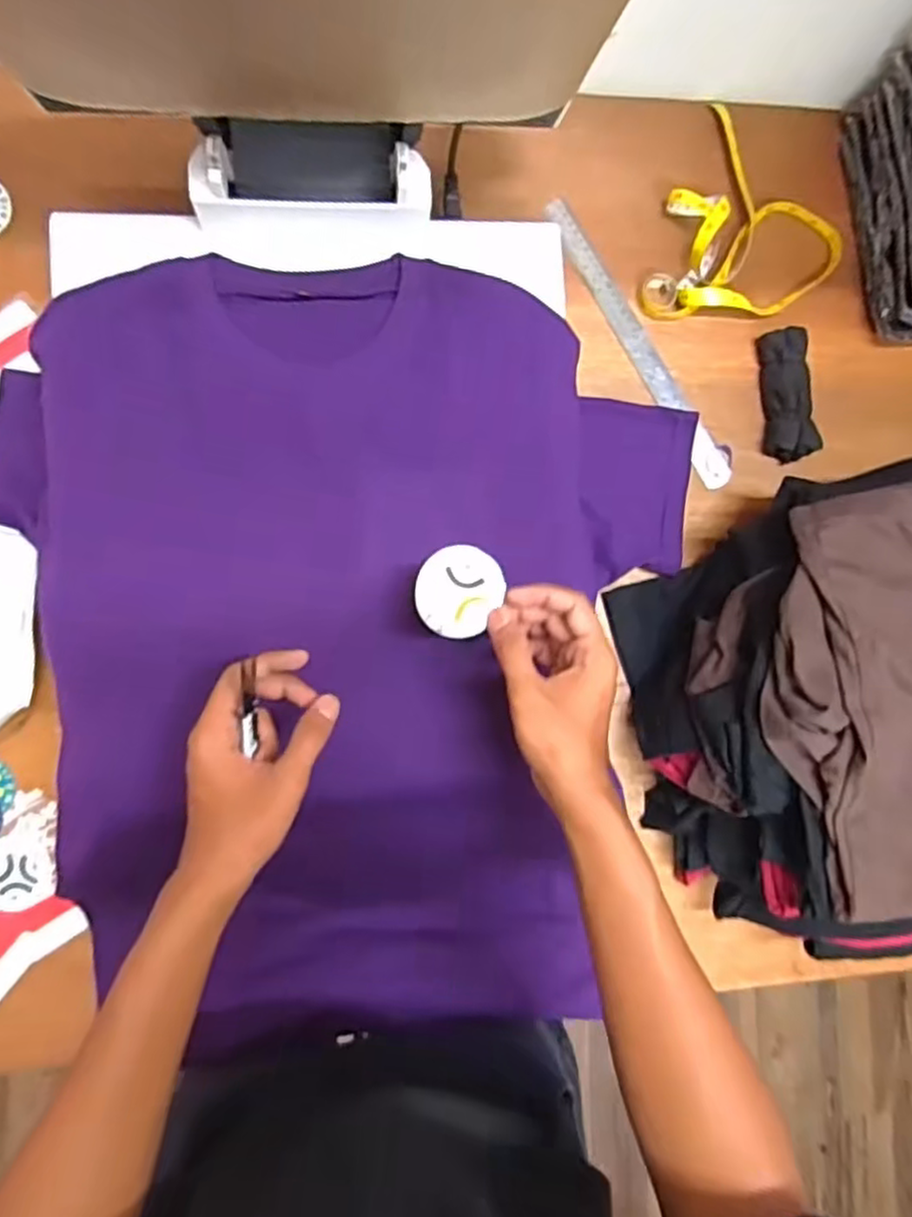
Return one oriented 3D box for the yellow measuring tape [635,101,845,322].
[{"bbox_3d":[0.265,-0.367,0.685,0.202,0.044,0.195,-44,92,-7],"label":"yellow measuring tape"}]

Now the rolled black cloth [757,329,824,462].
[{"bbox_3d":[0.330,-0.212,0.696,0.043,0.032,0.130,-3,87,-6],"label":"rolled black cloth"}]

